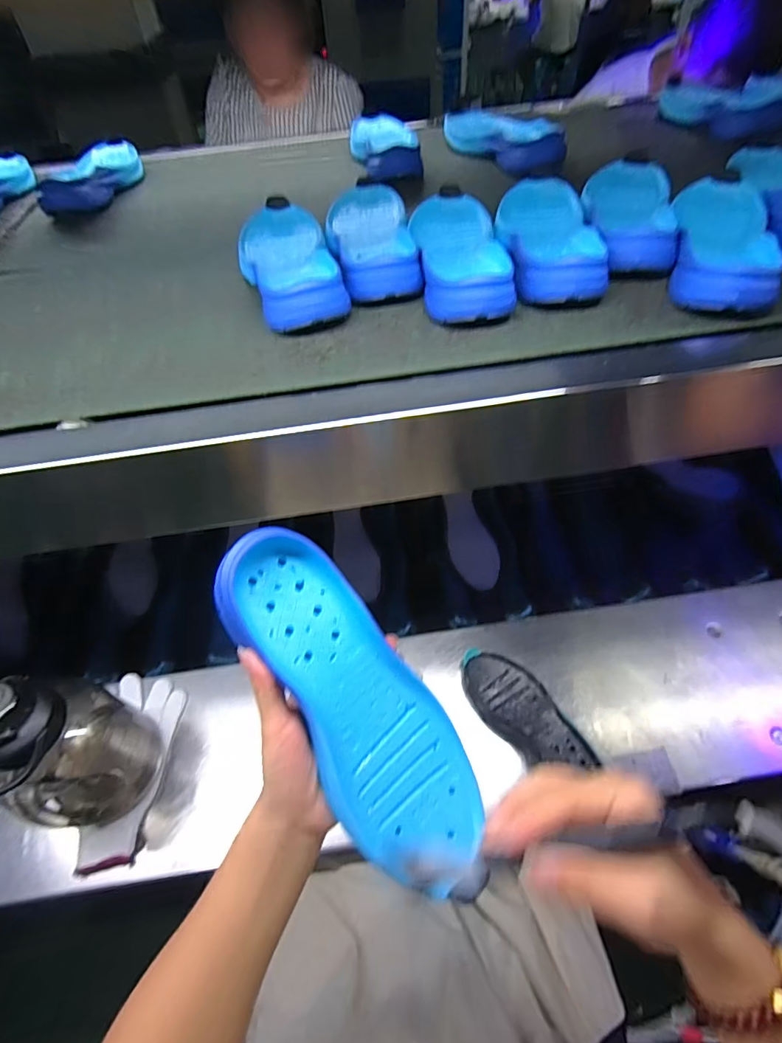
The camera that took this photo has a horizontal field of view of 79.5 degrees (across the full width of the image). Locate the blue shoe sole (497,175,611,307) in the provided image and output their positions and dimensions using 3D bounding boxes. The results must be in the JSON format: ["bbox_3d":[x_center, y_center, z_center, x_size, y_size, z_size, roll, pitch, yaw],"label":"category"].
[{"bbox_3d":[0.161,-0.291,0.479,0.082,0.042,0.240,1,52,6],"label":"blue shoe sole"}]

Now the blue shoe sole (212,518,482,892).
[{"bbox_3d":[-0.026,0.115,0.311,0.086,0.023,0.240,-34,88,-20],"label":"blue shoe sole"}]

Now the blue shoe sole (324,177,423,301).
[{"bbox_3d":[-0.020,-0.312,0.515,0.097,0.037,0.269,-6,52,0],"label":"blue shoe sole"}]

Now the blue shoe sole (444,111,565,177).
[{"bbox_3d":[0.163,-0.570,0.697,0.079,0.042,0.248,-26,55,-15],"label":"blue shoe sole"}]

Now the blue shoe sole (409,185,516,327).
[{"bbox_3d":[0.063,-0.276,0.479,0.095,0.037,0.261,-2,52,3],"label":"blue shoe sole"}]

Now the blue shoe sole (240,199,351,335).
[{"bbox_3d":[-0.108,-0.269,0.488,0.088,0.043,0.252,-14,52,-6],"label":"blue shoe sole"}]

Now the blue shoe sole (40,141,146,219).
[{"bbox_3d":[-0.438,-0.519,0.709,0.091,0.043,0.237,-4,52,2],"label":"blue shoe sole"}]

